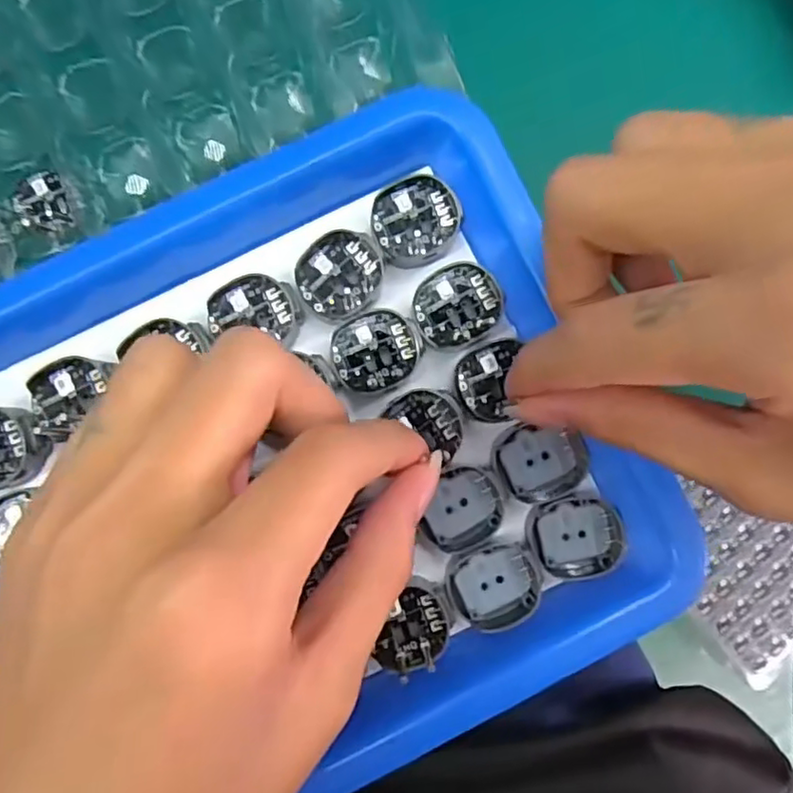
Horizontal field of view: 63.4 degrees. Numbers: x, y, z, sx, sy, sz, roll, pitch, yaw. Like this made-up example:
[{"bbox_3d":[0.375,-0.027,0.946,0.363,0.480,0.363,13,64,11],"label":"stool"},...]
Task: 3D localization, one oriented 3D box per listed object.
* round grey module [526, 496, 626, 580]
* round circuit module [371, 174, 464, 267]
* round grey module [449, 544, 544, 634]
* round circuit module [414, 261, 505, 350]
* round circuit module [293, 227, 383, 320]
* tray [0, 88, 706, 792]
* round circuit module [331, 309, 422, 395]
[{"bbox_3d":[0.057,0.045,0.204,0.029,0.004,0.025,-9,88,-2],"label":"round grey module"},{"bbox_3d":[0.006,-0.057,0.205,0.028,0.004,0.027,0,88,-1],"label":"round circuit module"},{"bbox_3d":[0.031,0.059,0.202,0.028,0.005,0.025,-24,89,-2],"label":"round grey module"},{"bbox_3d":[0.020,-0.029,0.203,0.027,0.004,0.025,0,88,-1],"label":"round circuit module"},{"bbox_3d":[-0.018,-0.038,0.204,0.026,0.004,0.028,0,88,-1],"label":"round circuit module"},{"bbox_3d":[-0.040,0.025,0.201,0.213,0.035,0.178,-26,89,-2],"label":"tray"},{"bbox_3d":[-0.006,-0.014,0.203,0.027,0.004,0.025,-8,92,-1],"label":"round circuit module"}]

